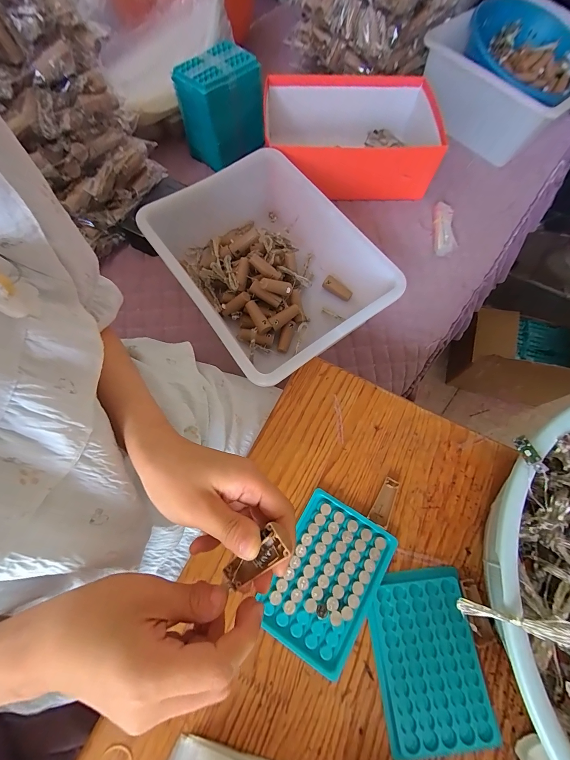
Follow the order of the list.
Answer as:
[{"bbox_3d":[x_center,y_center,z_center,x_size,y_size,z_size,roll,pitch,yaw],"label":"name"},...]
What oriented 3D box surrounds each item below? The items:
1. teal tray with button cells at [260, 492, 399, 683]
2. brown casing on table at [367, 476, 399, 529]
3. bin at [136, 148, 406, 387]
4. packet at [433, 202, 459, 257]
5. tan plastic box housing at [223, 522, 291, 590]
[{"bbox_3d":[0.041,0.191,0.300,0.093,0.011,0.131,30,72,10],"label":"teal tray with button cells"},{"bbox_3d":[0.107,0.130,0.327,0.022,0.008,0.048,31,72,10],"label":"brown casing on table"},{"bbox_3d":[-0.035,-0.176,0.476,0.246,0.112,0.354,-35,74,-13],"label":"bin"},{"bbox_3d":[0.291,-0.277,0.563,0.040,0.015,0.111,4,69,1],"label":"packet"},{"bbox_3d":[-0.017,0.111,0.193,0.050,0.012,0.019,-47,74,19],"label":"tan plastic box housing"}]

